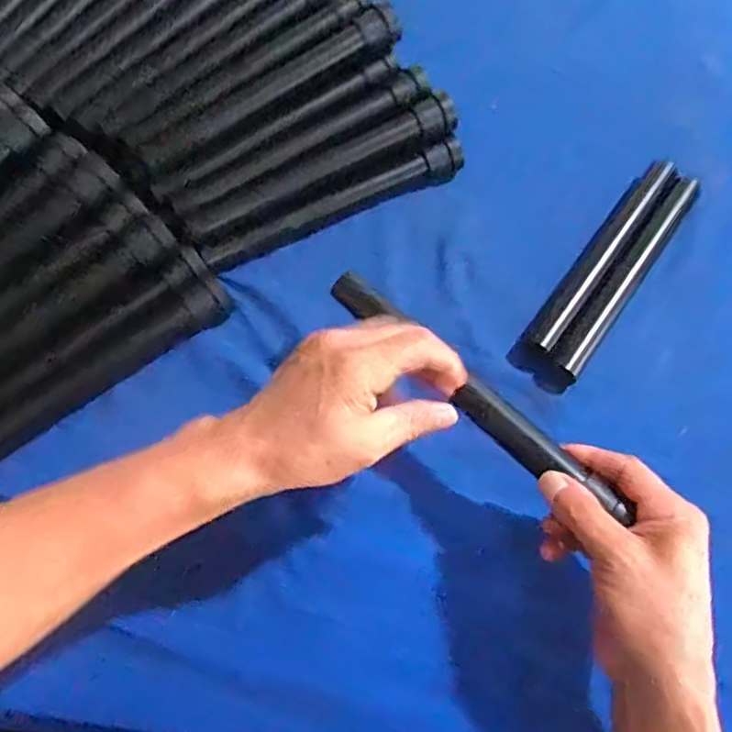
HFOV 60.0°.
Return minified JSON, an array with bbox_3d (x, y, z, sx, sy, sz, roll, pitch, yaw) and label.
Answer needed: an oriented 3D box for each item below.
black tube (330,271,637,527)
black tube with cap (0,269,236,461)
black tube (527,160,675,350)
[{"bbox_3d":[0.067,0.013,0.414,0.242,0.017,0.020,41,72,21],"label":"black tube"},{"bbox_3d":[-0.222,0.010,0.499,0.260,0.036,0.033,-34,69,-14],"label":"black tube with cap"},{"bbox_3d":[0.197,-0.094,0.527,0.025,0.024,0.210,35,70,15],"label":"black tube"}]

